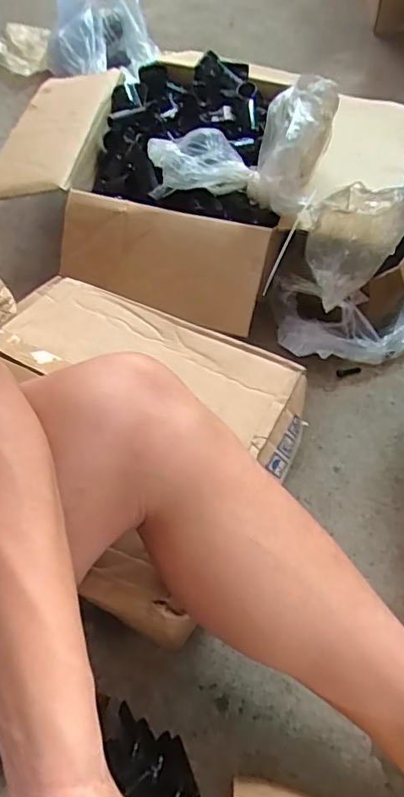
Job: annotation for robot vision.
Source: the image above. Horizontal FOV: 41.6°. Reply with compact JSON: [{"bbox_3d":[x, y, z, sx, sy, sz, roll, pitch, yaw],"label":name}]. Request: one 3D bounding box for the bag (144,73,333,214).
[{"bbox_3d":[0.042,-0.310,0.646,0.214,0.104,0.126,16,60,12],"label":"bag"}]

